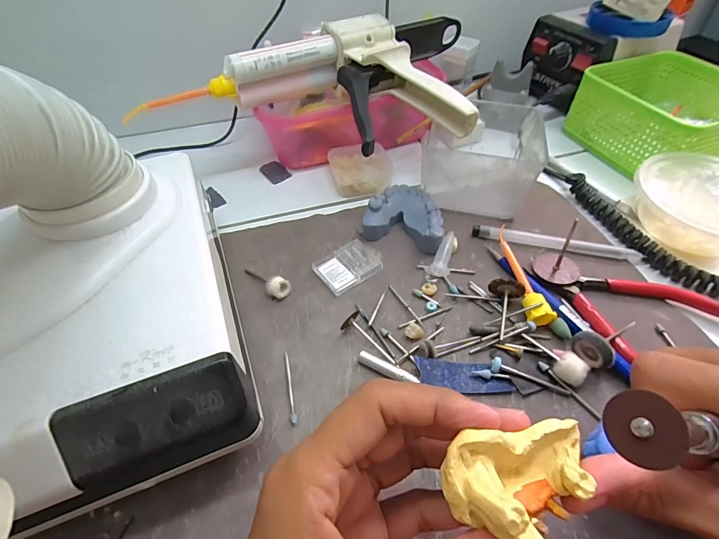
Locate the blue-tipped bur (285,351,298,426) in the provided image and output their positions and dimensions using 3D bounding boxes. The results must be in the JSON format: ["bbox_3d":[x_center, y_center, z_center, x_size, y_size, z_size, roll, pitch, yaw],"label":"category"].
[{"bbox_3d":[-0.043,0.071,0.228,0.004,0.004,0.047,-13,52,-7],"label":"blue-tipped bur"}]

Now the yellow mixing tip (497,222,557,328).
[{"bbox_3d":[0.119,0.000,0.274,0.018,0.014,0.086,-3,50,-2],"label":"yellow mixing tip"}]

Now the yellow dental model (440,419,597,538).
[{"bbox_3d":[0.055,0.071,0.123,0.052,0.023,0.033,-11,51,-5],"label":"yellow dental model"}]

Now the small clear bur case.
[{"bbox_3d":[-0.007,-0.004,0.289,0.051,0.006,0.035,-31,56,-23],"label":"small clear bur case"}]

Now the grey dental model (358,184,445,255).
[{"bbox_3d":[0.041,-0.044,0.309,0.064,0.023,0.053,17,52,14],"label":"grey dental model"}]

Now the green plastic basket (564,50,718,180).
[{"bbox_3d":[0.311,-0.158,0.371,0.141,0.057,0.130,-18,52,-14],"label":"green plastic basket"}]

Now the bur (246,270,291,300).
[{"bbox_3d":[-0.071,0.009,0.280,0.042,0.016,0.015,20,53,39],"label":"bur"}]

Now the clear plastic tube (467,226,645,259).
[{"bbox_3d":[0.156,-0.022,0.296,0.127,0.007,0.013,11,51,10],"label":"clear plastic tube"}]

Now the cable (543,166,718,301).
[{"bbox_3d":[0.265,-0.005,0.279,0.059,0.014,0.277,-35,58,-26],"label":"cable"}]

